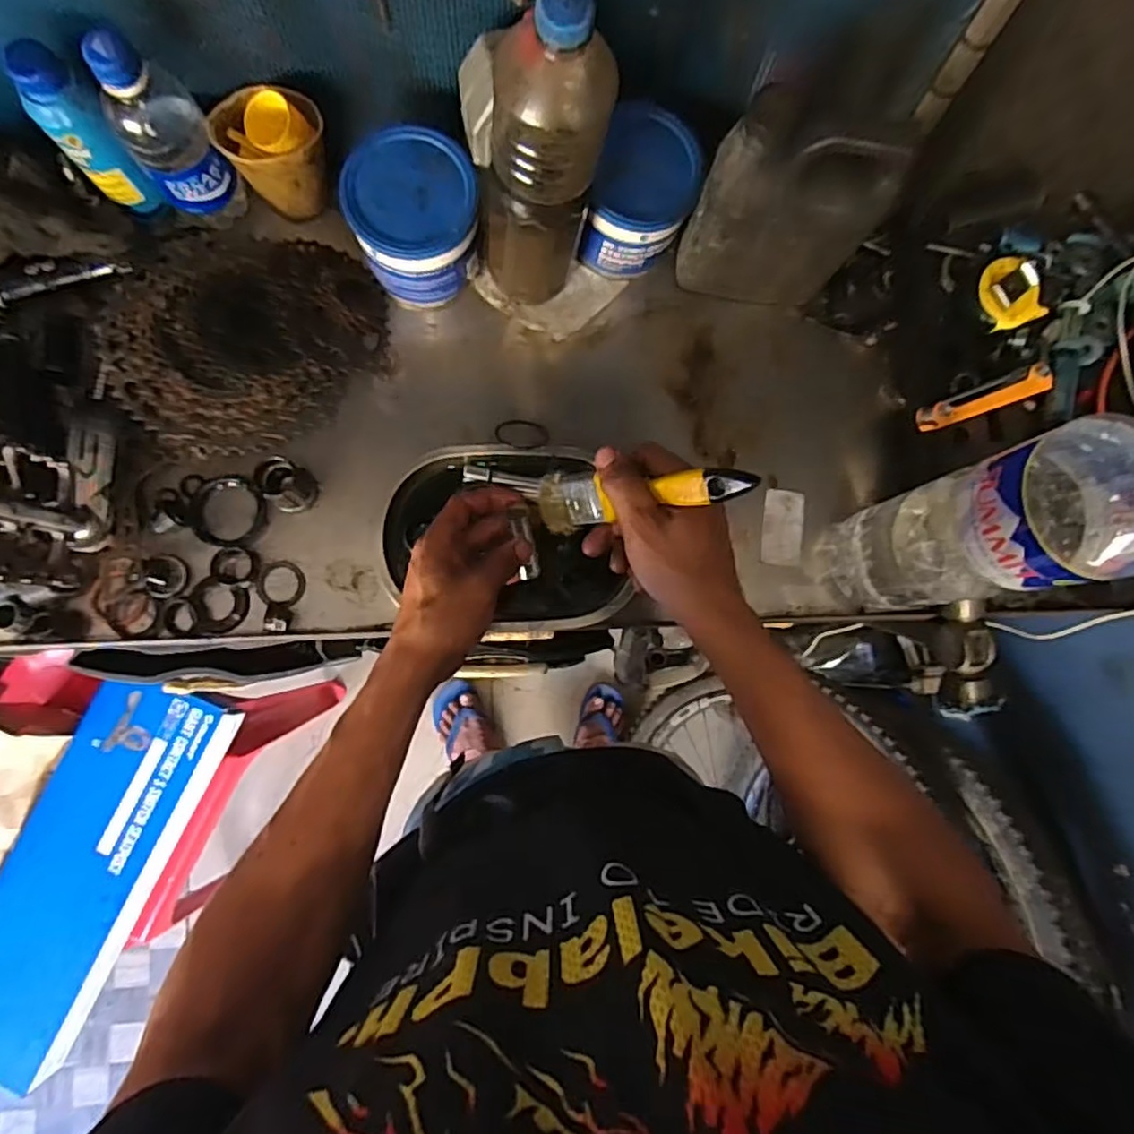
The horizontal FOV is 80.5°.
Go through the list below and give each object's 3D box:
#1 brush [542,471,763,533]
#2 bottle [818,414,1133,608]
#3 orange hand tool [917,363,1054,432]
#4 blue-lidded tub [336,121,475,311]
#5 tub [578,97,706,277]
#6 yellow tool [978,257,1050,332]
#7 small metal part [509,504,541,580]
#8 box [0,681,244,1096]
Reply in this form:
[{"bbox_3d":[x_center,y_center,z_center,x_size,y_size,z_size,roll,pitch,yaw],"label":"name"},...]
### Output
[{"bbox_3d":[0.047,-0.049,0.445,0.165,0.023,0.037,-3,81,41],"label":"brush"},{"bbox_3d":[0.278,-0.023,0.446,0.086,0.308,0.089,-12,84,-5],"label":"bottle"},{"bbox_3d":[0.345,-0.139,0.552,0.112,0.019,0.024,-21,85,-6],"label":"orange hand tool"},{"bbox_3d":[-0.123,-0.281,0.560,0.099,0.103,0.102,0,83,-4],"label":"blue-lidded tub"},{"bbox_3d":[0.064,-0.309,0.572,0.080,0.089,0.096,20,82,-1],"label":"tub"},{"bbox_3d":[0.372,-0.230,0.561,0.048,0.017,0.054,-18,85,-6],"label":"yellow tool"},{"bbox_3d":[-0.032,-0.015,0.523,0.017,0.015,0.058,-9,128,-5],"label":"small metal part"},{"bbox_3d":[-0.628,0.393,0.870,0.187,0.042,0.500,23,82,-1],"label":"box"}]

